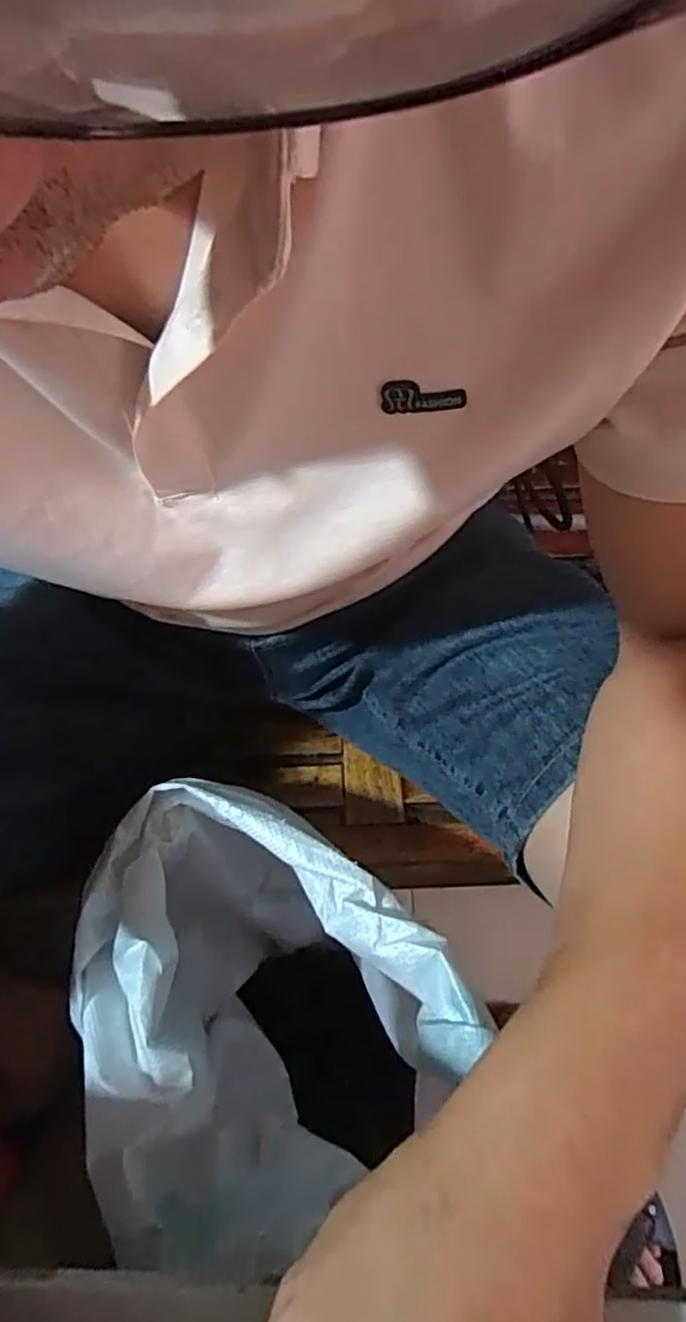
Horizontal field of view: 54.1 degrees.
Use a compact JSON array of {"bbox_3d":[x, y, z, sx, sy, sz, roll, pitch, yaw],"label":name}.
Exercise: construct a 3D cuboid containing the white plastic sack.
[{"bbox_3d":[-0.057,0.260,0.505,0.226,0.334,0.252,-23,61,-11],"label":"white plastic sack"}]

